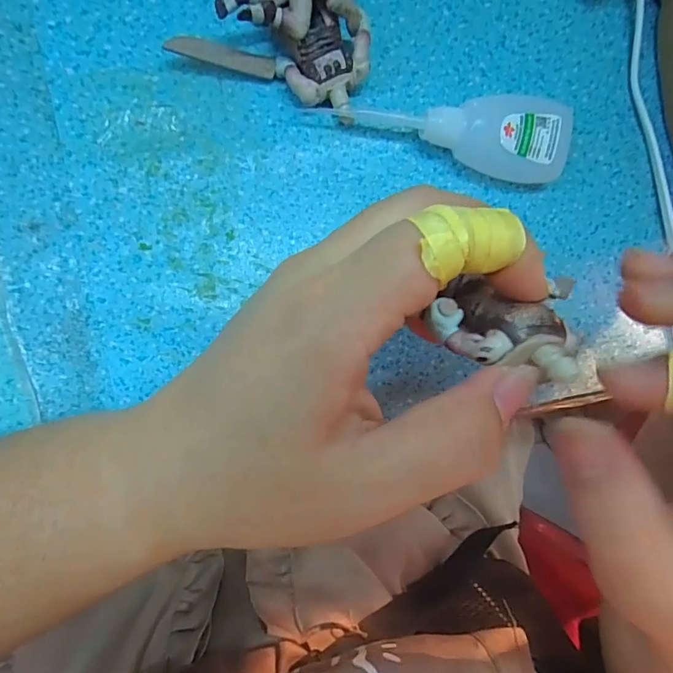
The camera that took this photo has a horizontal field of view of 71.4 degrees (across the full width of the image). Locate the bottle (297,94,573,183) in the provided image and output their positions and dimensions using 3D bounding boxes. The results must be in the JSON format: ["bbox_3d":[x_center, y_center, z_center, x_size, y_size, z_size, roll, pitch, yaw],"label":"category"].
[{"bbox_3d":[0.048,-0.094,0.207,0.109,0.023,0.031,11,88,-9],"label":"bottle"}]

